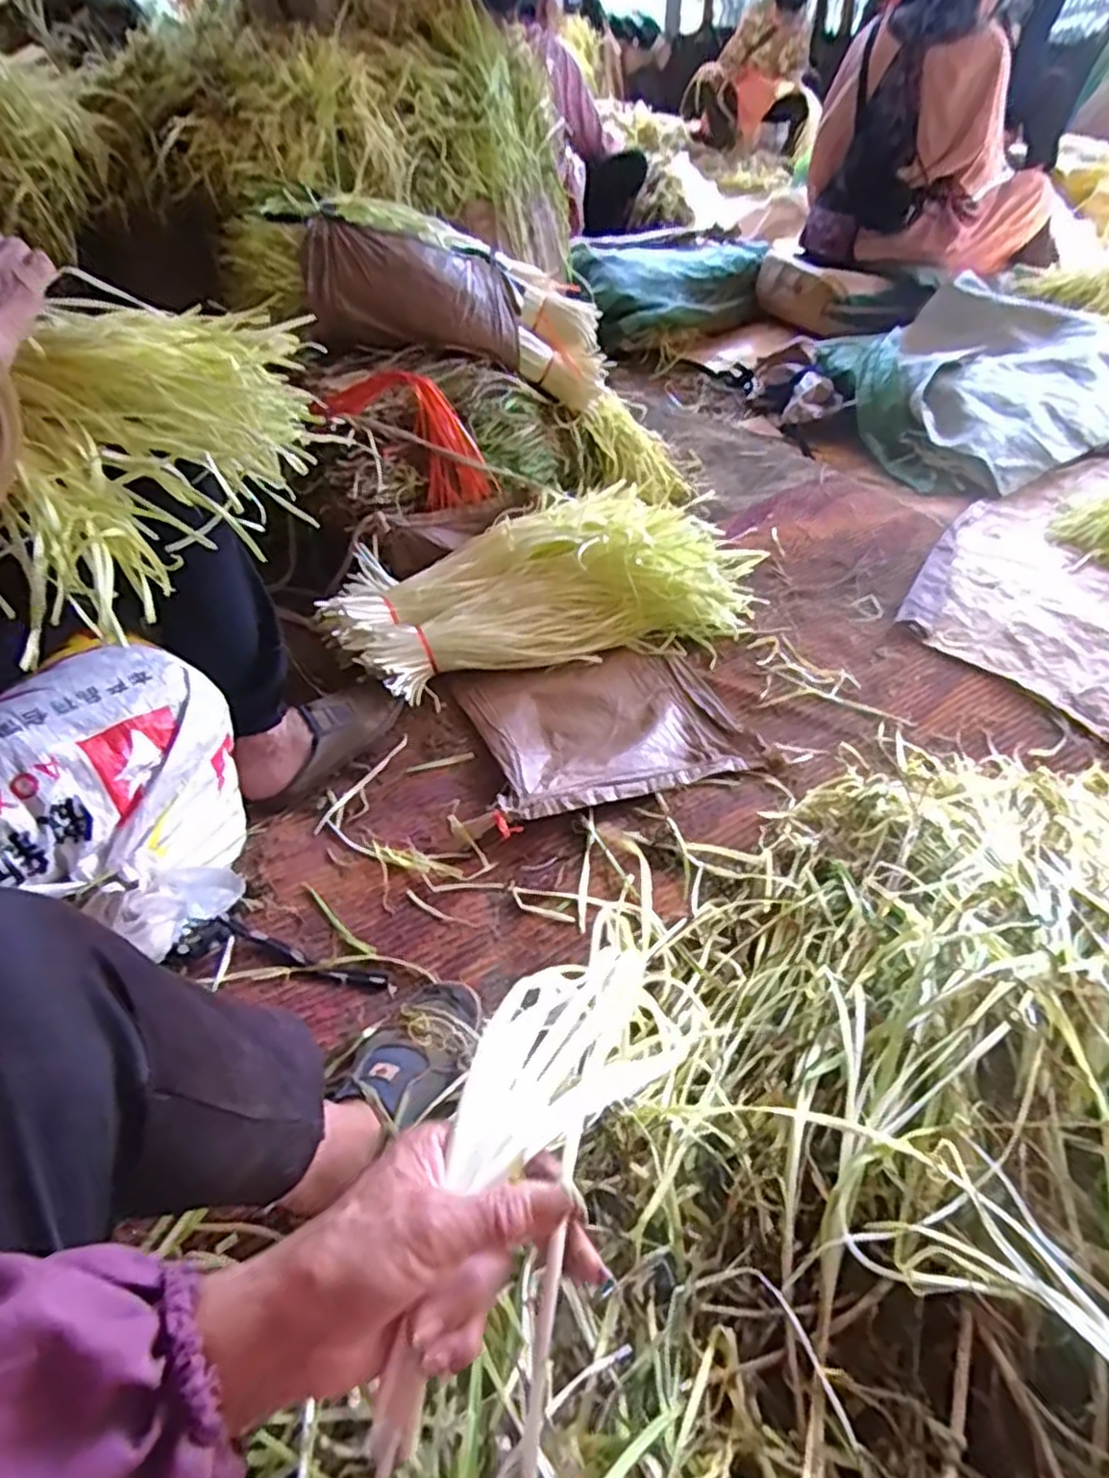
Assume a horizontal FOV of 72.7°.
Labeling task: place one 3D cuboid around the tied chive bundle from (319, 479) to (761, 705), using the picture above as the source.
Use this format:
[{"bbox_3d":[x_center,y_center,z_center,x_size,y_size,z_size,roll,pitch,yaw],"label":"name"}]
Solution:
[{"bbox_3d":[-0.022,-0.230,1.125,0.611,0.141,0.285,-16,47,-12],"label":"tied chive bundle"}]

